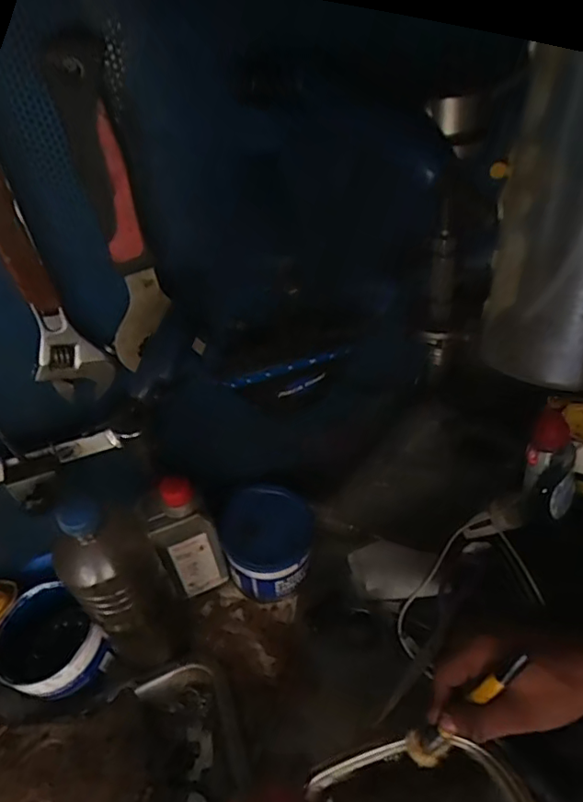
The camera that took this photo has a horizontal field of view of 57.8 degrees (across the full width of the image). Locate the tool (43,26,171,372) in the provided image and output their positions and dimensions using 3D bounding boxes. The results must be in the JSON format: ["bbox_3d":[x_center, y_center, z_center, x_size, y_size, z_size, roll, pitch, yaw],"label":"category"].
[{"bbox_3d":[-0.128,-0.126,0.382,0.044,0.228,0.025,-24,46,-16],"label":"tool"}]

